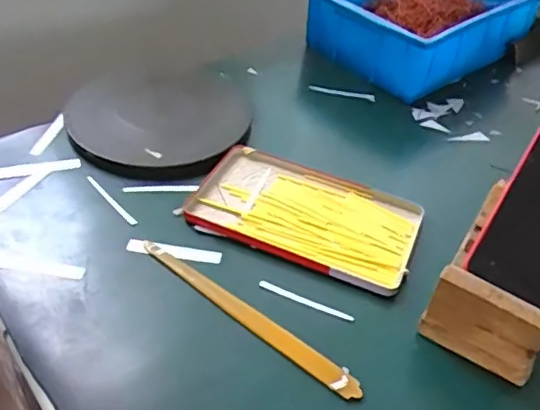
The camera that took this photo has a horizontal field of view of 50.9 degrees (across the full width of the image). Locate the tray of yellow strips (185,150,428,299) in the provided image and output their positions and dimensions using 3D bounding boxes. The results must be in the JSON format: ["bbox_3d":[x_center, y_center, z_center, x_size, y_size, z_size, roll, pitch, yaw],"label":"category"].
[{"bbox_3d":[0.034,0.007,0.532,0.201,0.021,0.123,18,43,15],"label":"tray of yellow strips"}]

